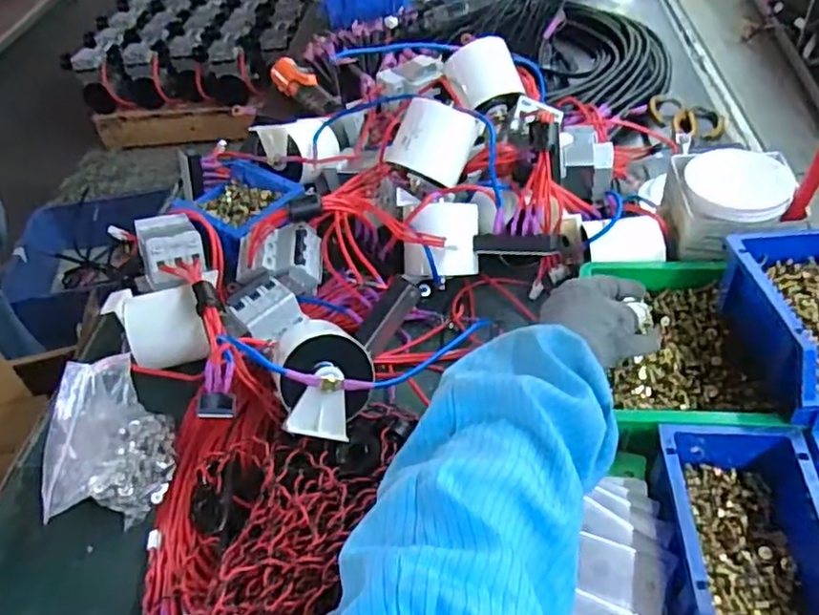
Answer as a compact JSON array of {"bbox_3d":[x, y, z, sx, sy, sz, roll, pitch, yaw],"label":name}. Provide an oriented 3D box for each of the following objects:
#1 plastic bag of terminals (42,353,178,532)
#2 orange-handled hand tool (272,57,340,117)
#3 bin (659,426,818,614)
[{"bbox_3d":[-0.240,0.106,0.522,0.061,0.133,0.141,3,47,9],"label":"plastic bag of terminals"},{"bbox_3d":[-0.169,-0.355,1.023,0.045,0.036,0.159,-33,51,-23],"label":"orange-handled hand tool"},{"bbox_3d":[0.233,0.167,0.444,0.103,0.070,0.169,1,47,7],"label":"bin"}]

